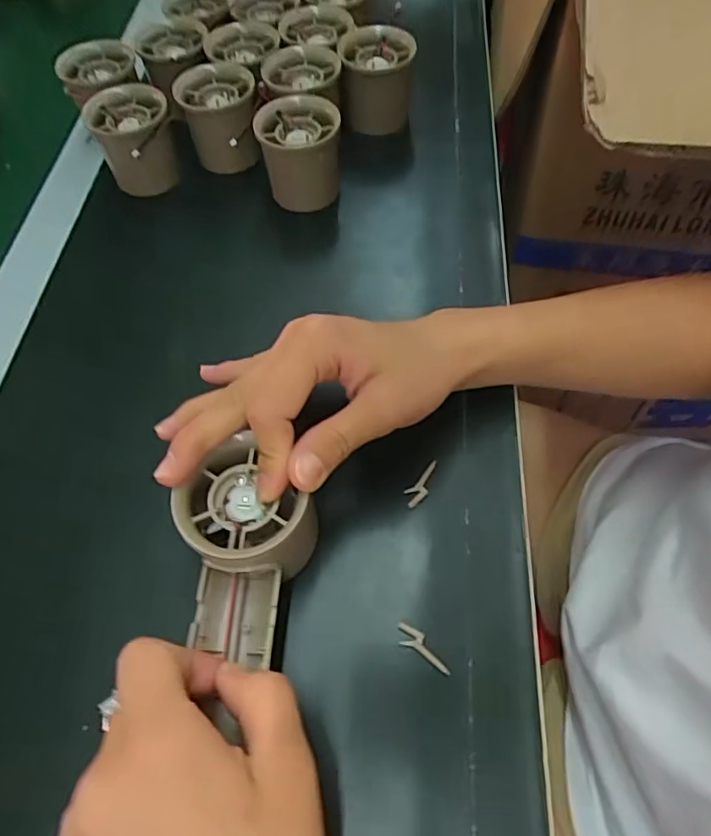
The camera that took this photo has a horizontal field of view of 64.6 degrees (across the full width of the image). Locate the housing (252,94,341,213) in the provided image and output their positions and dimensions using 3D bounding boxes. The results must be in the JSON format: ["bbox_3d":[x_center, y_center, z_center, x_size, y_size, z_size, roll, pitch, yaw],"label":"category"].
[{"bbox_3d":[-0.037,-0.178,0.393,0.056,0.059,0.061,-4,60,2],"label":"housing"}]

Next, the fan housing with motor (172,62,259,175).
[{"bbox_3d":[-0.096,-0.218,0.410,0.052,0.051,0.056,-5,60,2],"label":"fan housing with motor"}]

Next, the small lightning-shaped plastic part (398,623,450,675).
[{"bbox_3d":[0.031,0.102,0.250,0.028,0.004,0.009,27,66,18],"label":"small lightning-shaped plastic part"}]

